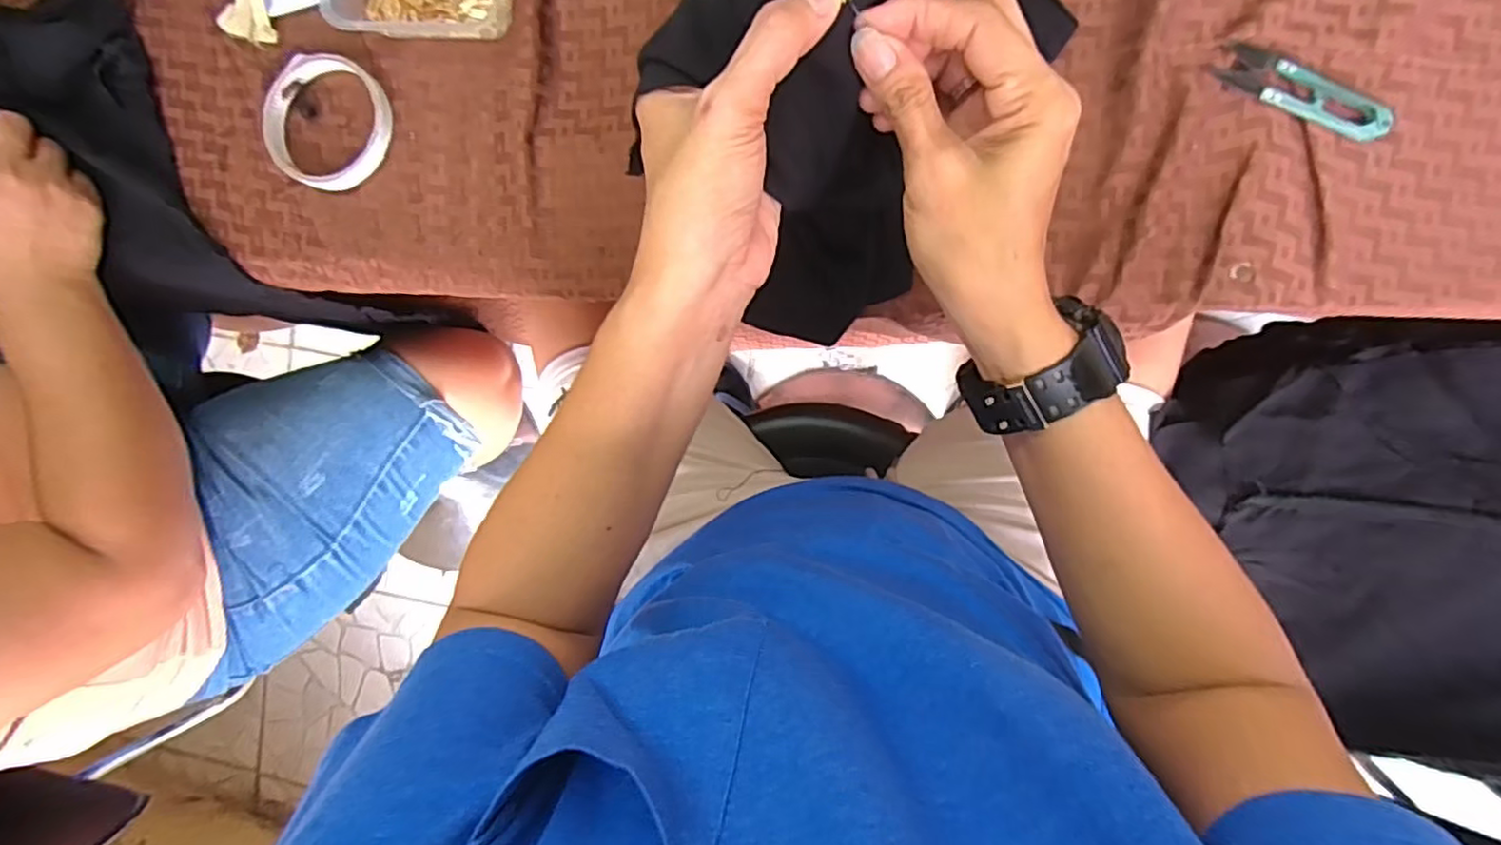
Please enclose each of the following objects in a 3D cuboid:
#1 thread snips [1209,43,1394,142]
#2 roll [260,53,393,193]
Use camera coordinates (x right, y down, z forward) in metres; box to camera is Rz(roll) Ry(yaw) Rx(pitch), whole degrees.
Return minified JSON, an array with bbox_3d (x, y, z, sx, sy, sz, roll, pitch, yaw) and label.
[{"bbox_3d":[0.315,-0.188,0.371,0.096,0.007,0.030,33,99,5],"label":"thread snips"},{"bbox_3d":[-0.284,-0.200,0.437,0.090,0.015,0.083,1,95,9],"label":"roll"}]

